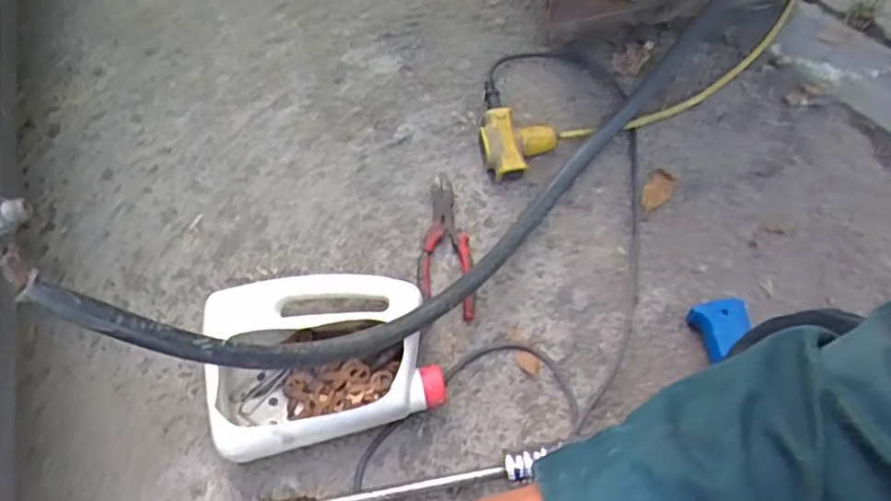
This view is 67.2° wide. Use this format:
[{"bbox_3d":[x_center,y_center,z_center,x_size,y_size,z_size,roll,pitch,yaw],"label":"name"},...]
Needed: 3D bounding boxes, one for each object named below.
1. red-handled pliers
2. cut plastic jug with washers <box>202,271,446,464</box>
[{"bbox_3d":[-0.001,-0.007,0.782,0.060,0.023,0.173,-2,71,1],"label":"red-handled pliers"},{"bbox_3d":[-0.128,0.107,0.704,0.219,0.098,0.170,-14,71,-3],"label":"cut plastic jug with washers"}]

